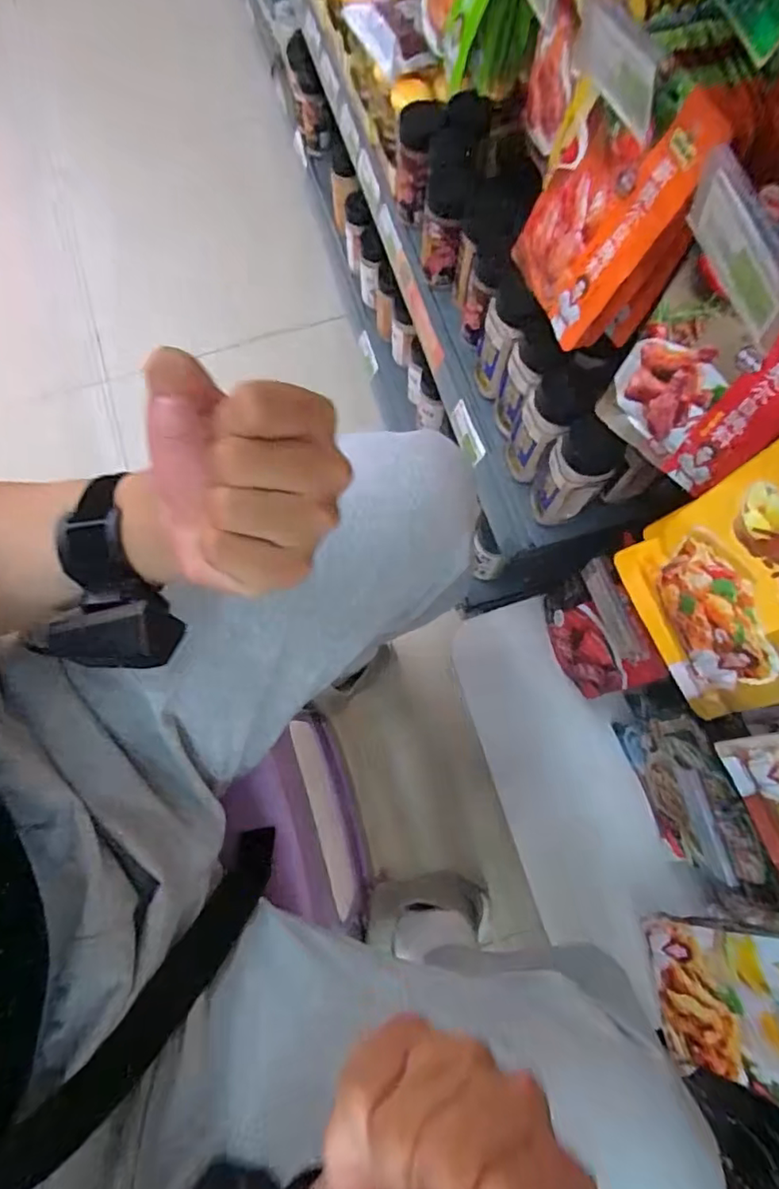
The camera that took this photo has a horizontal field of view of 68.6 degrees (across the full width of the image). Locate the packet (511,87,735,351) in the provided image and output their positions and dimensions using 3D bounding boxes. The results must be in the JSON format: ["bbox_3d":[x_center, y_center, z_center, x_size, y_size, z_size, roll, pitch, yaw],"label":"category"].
[{"bbox_3d":[0.160,-0.288,0.431,0.018,0.179,0.115,-18,76,-23],"label":"packet"}]

